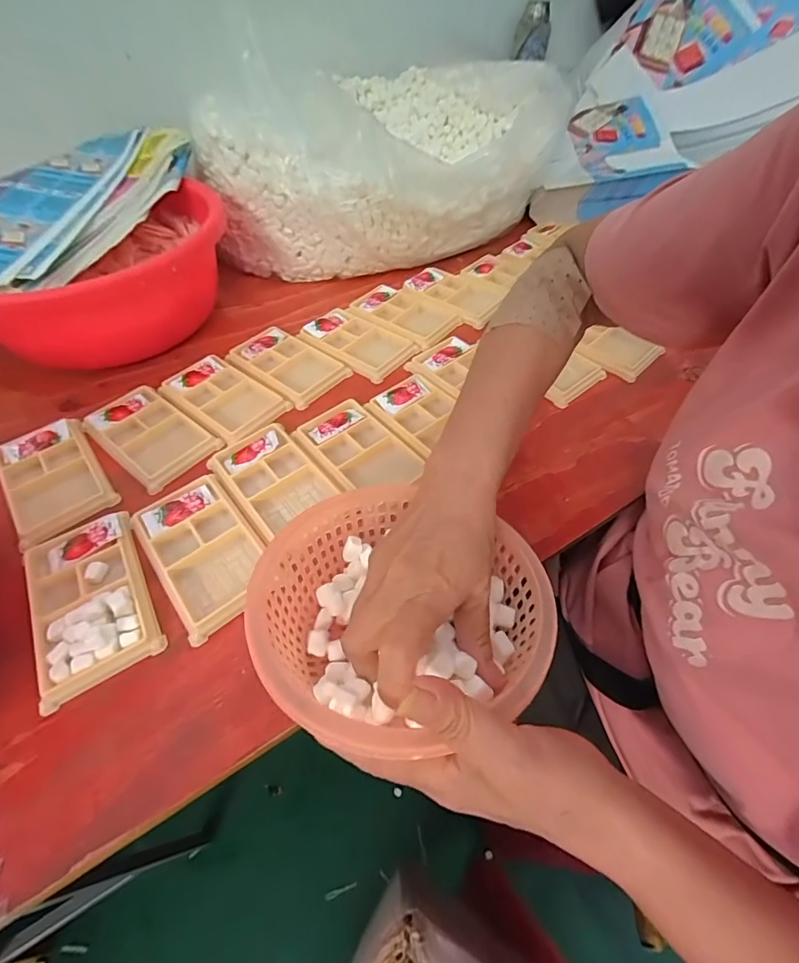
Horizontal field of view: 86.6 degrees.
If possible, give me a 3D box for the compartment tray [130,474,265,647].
[{"bbox_3d":[-0.160,0.053,0.346,0.076,0.010,0.131,-34,60,-22],"label":"compartment tray"}]

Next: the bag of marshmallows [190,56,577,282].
[{"bbox_3d":[-0.028,-0.488,0.648,0.512,0.170,0.327,-21,56,-14],"label":"bag of marshmallows"}]

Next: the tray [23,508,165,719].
[{"bbox_3d":[-0.237,0.085,0.321,0.077,0.020,0.134,-27,58,-18],"label":"tray"}]

